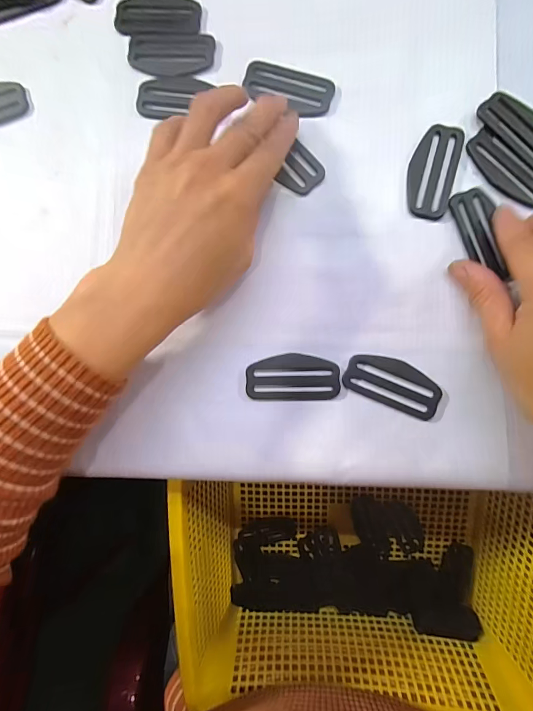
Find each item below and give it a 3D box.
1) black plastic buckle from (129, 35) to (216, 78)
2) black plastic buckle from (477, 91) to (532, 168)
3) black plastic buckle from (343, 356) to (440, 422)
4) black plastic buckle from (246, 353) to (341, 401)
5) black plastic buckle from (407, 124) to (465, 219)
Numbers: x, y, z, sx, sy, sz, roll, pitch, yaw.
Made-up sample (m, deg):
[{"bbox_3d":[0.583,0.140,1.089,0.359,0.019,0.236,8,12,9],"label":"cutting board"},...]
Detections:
[{"bbox_3d":[-0.064,-0.204,0.248,0.058,0.004,0.028,1,89,5],"label":"black plastic buckle"},{"bbox_3d":[0.159,-0.139,0.225,0.027,0.005,0.058,-40,86,3],"label":"black plastic buckle"},{"bbox_3d":[0.079,0.017,0.228,0.059,0.004,0.028,23,91,5],"label":"black plastic buckle"},{"bbox_3d":[0.017,0.014,0.235,0.058,0.004,0.029,-1,88,5],"label":"black plastic buckle"},{"bbox_3d":[0.106,-0.116,0.231,0.029,0.004,0.059,14,90,5],"label":"black plastic buckle"}]

